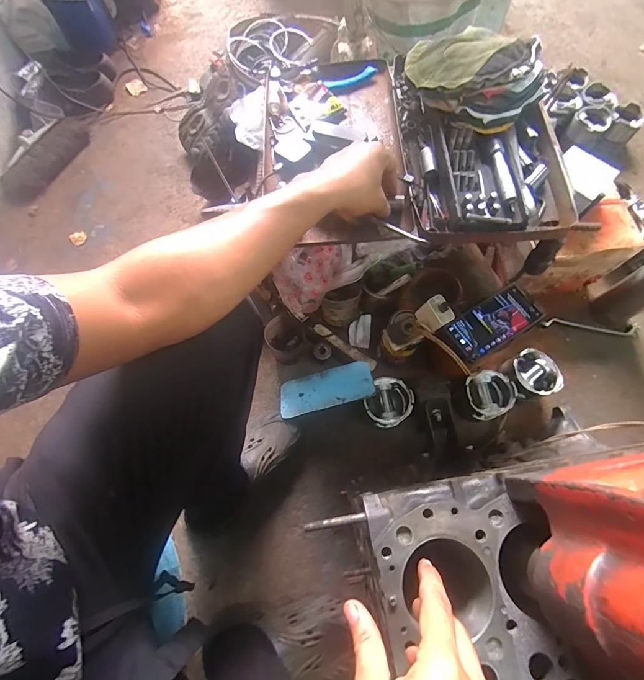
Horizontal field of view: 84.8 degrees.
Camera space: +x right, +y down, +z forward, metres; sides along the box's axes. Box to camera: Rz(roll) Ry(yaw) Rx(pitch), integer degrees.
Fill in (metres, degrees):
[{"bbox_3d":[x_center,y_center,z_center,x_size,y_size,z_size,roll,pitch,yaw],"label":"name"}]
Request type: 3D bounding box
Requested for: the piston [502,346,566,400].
[{"bbox_3d":[0.425,0.075,0.731,0.088,0.082,0.094,0,69,0],"label":"piston"}]

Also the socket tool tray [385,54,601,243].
[{"bbox_3d":[0.227,-0.277,0.505,0.214,0.040,0.302,-4,69,-2],"label":"socket tool tray"}]

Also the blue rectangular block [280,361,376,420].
[{"bbox_3d":[0.006,0.098,0.710,0.189,0.009,0.100,-19,39,7],"label":"blue rectangular block"}]

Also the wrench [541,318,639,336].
[{"bbox_3d":[0.608,-0.034,0.803,0.215,0.012,0.031,6,69,2],"label":"wrench"}]

